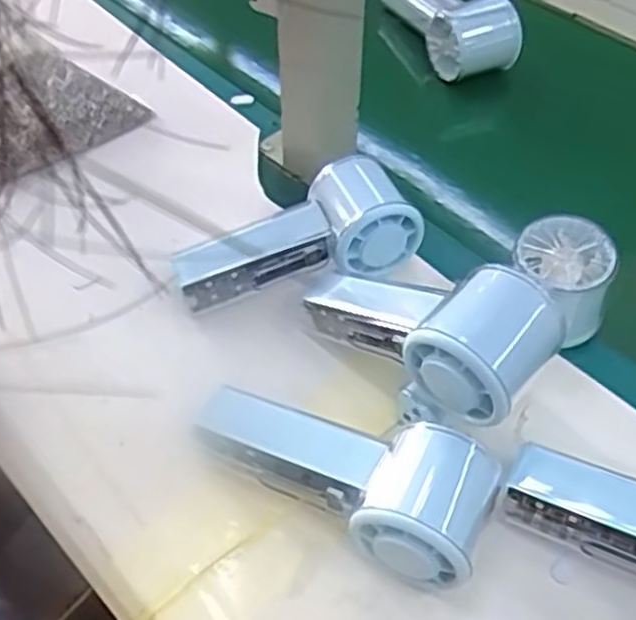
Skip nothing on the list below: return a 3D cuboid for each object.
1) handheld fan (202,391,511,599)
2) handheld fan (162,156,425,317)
[{"bbox_3d":[0.007,0.077,0.382,0.151,0.055,0.057,20,53,16],"label":"handheld fan"},{"bbox_3d":[-0.016,-0.042,0.471,0.139,0.045,0.067,-25,55,-19],"label":"handheld fan"}]

